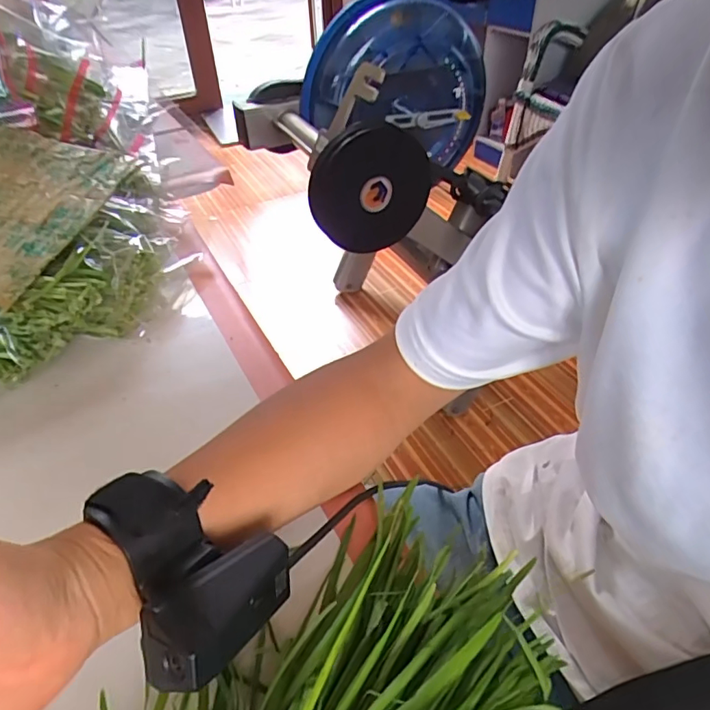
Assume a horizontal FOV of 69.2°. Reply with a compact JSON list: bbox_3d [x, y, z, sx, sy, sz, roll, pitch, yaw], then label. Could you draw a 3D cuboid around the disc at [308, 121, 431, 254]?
[{"bbox_3d":[0.033,-0.306,0.966,0.236,0.234,0.046,-55,46,5],"label":"disc"}]

